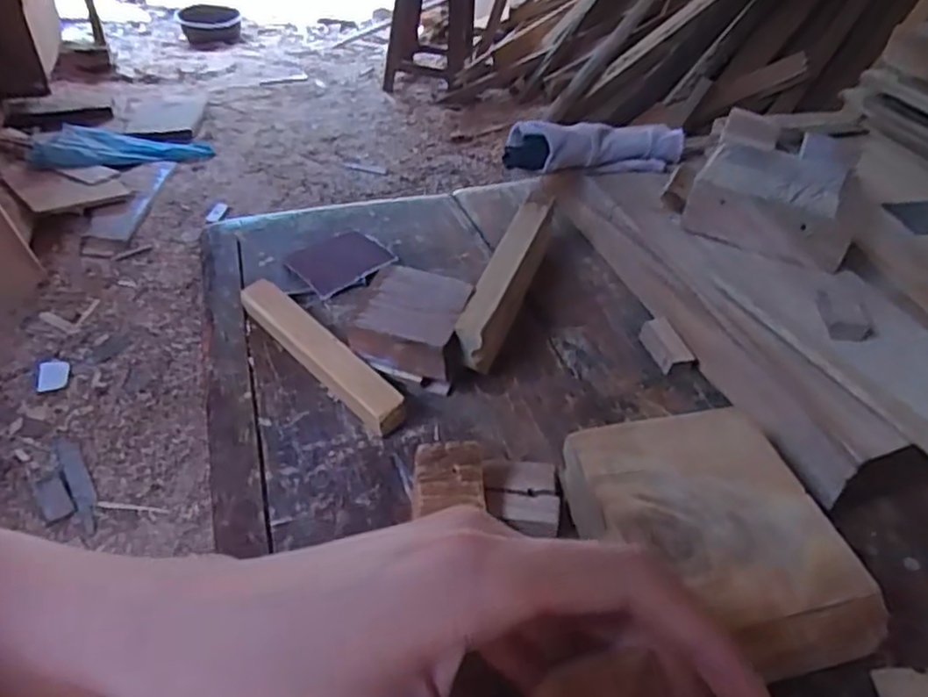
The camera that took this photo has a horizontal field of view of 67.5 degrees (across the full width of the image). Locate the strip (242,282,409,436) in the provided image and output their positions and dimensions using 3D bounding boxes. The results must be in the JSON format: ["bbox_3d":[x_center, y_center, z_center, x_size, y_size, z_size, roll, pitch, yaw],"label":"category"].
[{"bbox_3d":[-0.077,0.001,0.367,0.021,0.014,0.126,-29,51,-31],"label":"strip"}]

